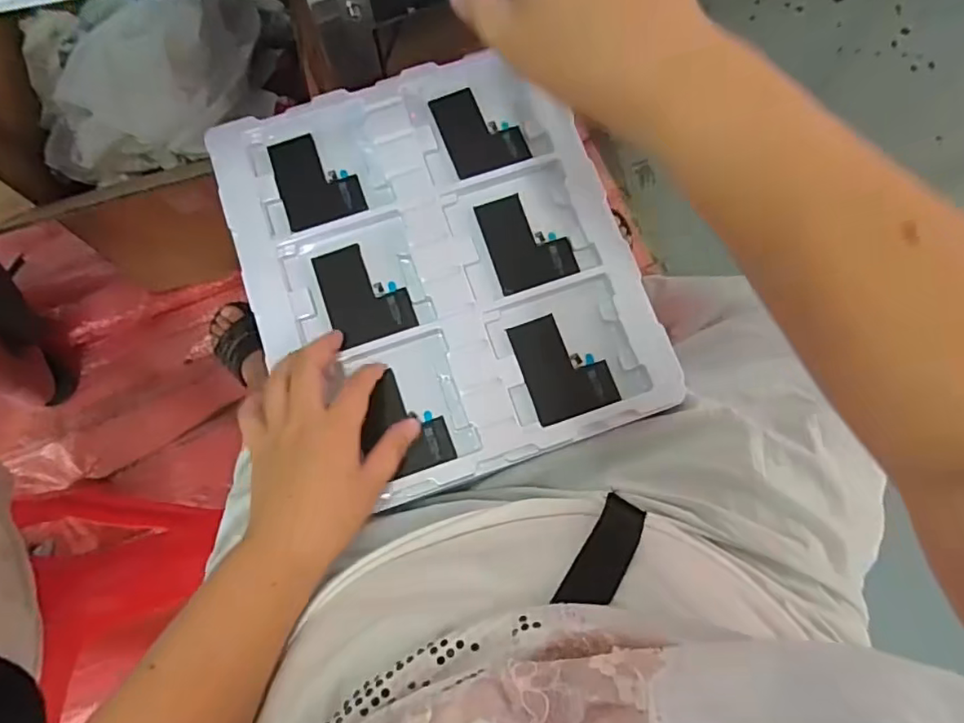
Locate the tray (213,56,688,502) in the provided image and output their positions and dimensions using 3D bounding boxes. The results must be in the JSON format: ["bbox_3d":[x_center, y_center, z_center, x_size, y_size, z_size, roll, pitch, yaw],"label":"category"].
[{"bbox_3d":[-0.032,-0.074,0.438,0.269,0.016,0.312,-19,78,-3],"label":"tray"}]

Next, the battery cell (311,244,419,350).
[{"bbox_3d":[-0.088,-0.052,0.438,0.060,0.004,0.075,-19,78,-3],"label":"battery cell"}]

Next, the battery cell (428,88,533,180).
[{"bbox_3d":[-0.002,-0.185,0.467,0.059,0.004,0.074,-21,78,-4],"label":"battery cell"}]

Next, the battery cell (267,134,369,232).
[{"bbox_3d":[-0.128,-0.143,0.457,0.060,0.008,0.073,-17,78,-3],"label":"battery cell"}]

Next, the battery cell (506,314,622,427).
[{"bbox_3d":[0.059,0.002,0.428,0.060,0.005,0.077,-19,78,-3],"label":"battery cell"}]

